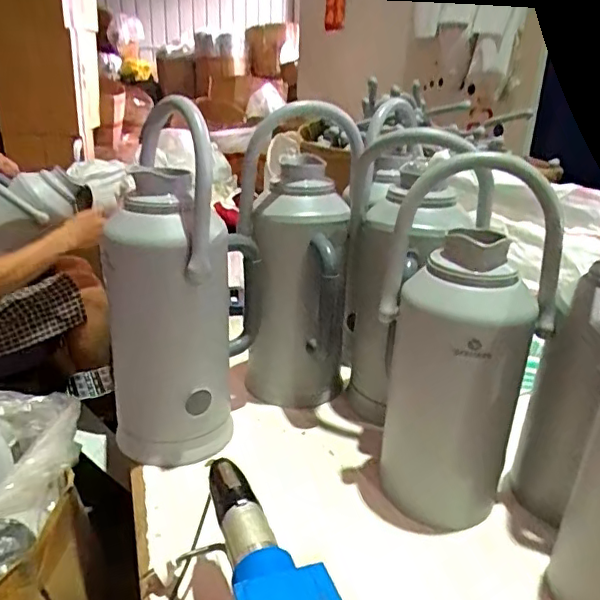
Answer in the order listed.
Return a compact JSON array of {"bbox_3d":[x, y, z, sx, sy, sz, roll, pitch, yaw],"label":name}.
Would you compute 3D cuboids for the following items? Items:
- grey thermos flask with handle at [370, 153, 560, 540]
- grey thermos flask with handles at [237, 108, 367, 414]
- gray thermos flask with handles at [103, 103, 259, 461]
[{"bbox_3d":[0.191,0.052,0.678,0.133,0.430,0.173,-19,30,-41],"label":"grey thermos flask with handle"},{"bbox_3d":[-0.003,-0.043,0.856,0.177,0.442,0.156,1,22,-2],"label":"grey thermos flask with handles"},{"bbox_3d":[-0.162,-0.016,0.763,0.159,0.433,0.183,7,23,13],"label":"gray thermos flask with handles"}]

